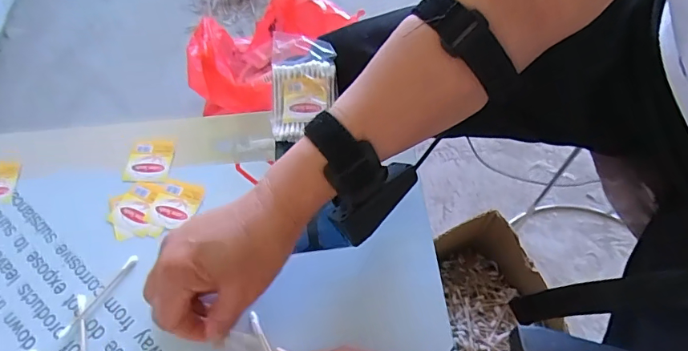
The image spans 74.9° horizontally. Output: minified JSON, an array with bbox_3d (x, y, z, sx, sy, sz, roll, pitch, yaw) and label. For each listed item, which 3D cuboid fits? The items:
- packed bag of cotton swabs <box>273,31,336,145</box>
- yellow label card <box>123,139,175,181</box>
[{"bbox_3d":[-0.038,-0.085,0.424,0.061,0.020,0.108,0,72,0],"label":"packed bag of cotton swabs"},{"bbox_3d":[-0.177,-0.014,0.407,0.043,0.004,0.040,-5,59,-1],"label":"yellow label card"}]

